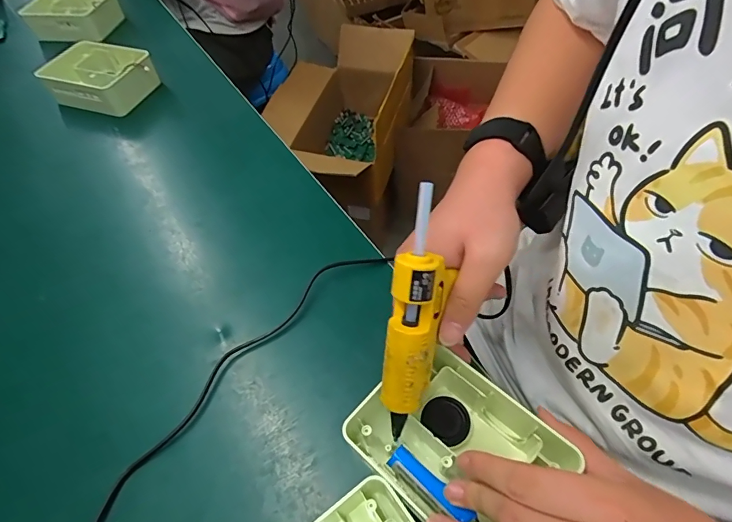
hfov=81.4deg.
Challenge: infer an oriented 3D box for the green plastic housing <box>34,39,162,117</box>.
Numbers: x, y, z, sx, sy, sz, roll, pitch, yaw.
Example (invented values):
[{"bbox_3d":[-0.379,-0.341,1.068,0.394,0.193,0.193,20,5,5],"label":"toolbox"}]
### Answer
[{"bbox_3d":[-0.408,-0.285,0.664,0.150,0.056,0.122,21,61,19],"label":"green plastic housing"}]

